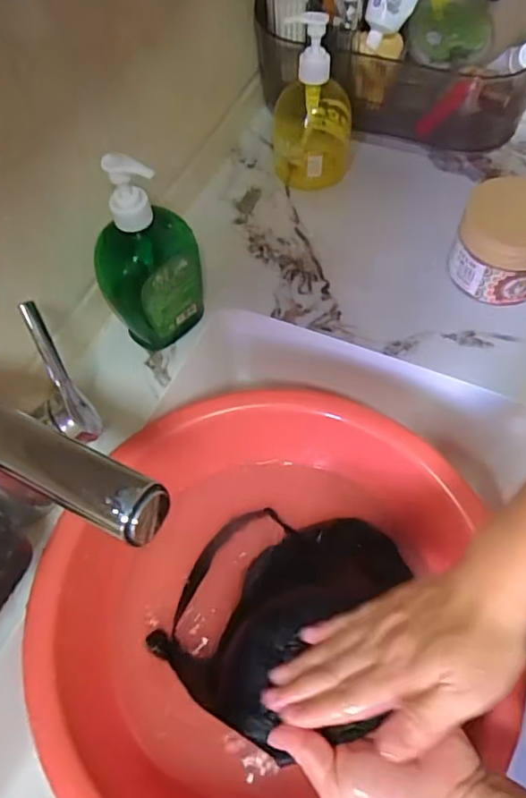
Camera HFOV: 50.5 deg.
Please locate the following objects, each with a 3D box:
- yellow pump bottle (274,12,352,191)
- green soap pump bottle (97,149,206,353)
[{"bbox_3d":[0.054,-0.308,0.586,0.084,0.165,0.079,3,60,4],"label":"yellow pump bottle"},{"bbox_3d":[-0.096,-0.118,0.472,0.090,0.178,0.045,-28,63,-13],"label":"green soap pump bottle"}]

